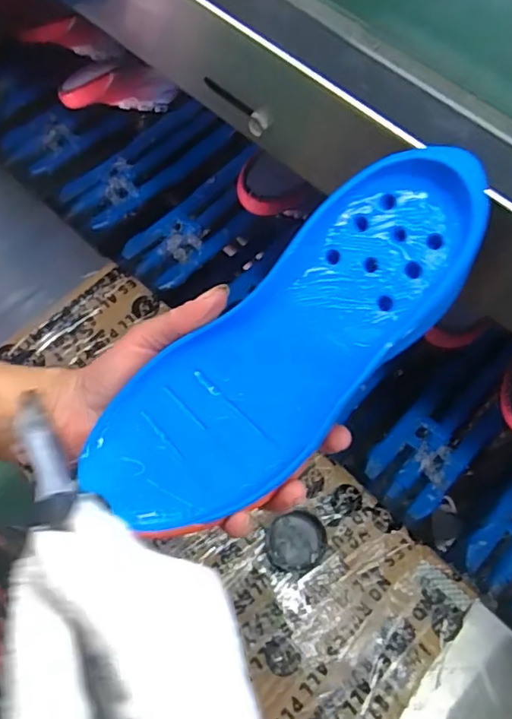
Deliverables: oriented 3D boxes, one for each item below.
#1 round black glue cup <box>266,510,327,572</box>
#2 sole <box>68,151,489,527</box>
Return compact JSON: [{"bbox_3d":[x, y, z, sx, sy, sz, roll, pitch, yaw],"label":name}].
[{"bbox_3d":[0.040,0.184,0.559,0.057,0.012,0.059,6,79,0],"label":"round black glue cup"},{"bbox_3d":[0.014,-0.004,0.272,0.231,0.028,0.080,-43,72,7],"label":"sole"}]

